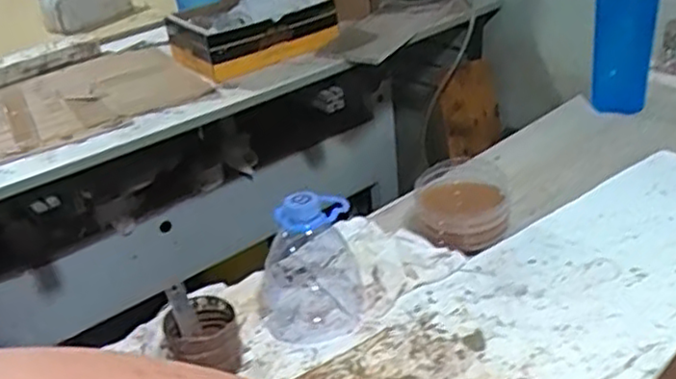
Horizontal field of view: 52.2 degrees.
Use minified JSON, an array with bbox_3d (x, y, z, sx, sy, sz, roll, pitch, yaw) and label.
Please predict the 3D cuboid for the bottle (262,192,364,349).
[{"bbox_3d":[-0.031,0.063,0.665,0.099,0.123,0.118,-11,30,-6],"label":"bottle"}]

